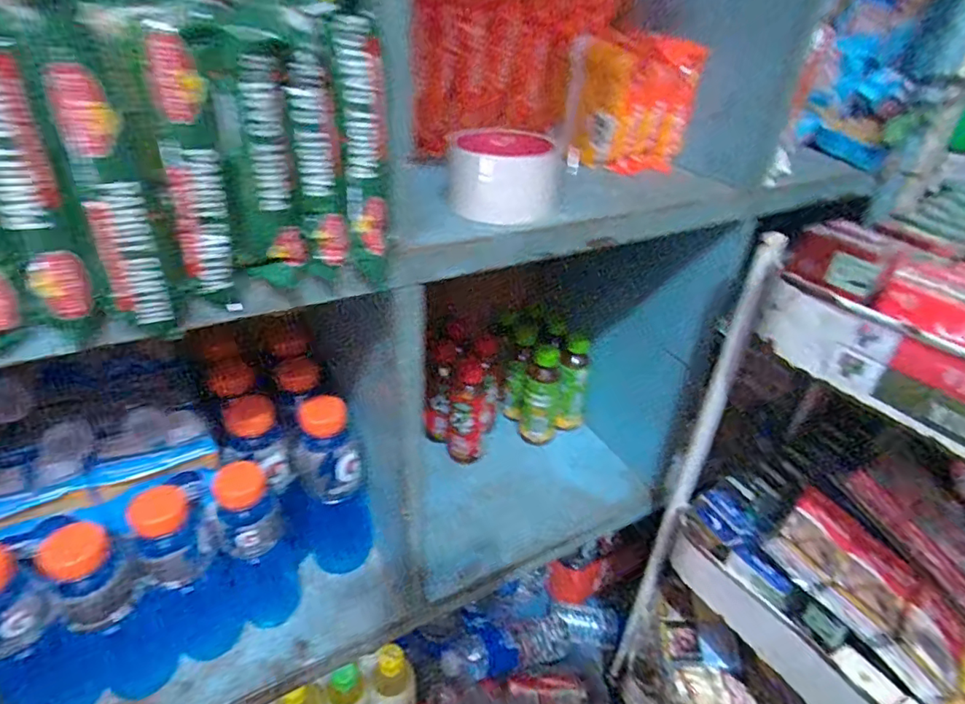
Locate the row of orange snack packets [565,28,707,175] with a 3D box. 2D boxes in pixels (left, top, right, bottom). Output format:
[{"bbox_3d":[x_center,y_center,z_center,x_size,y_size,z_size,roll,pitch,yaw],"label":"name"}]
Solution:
[{"bbox_3d":[0.140,-0.229,0.512,0.113,0.109,0.063,-7,34,-15],"label":"row of orange snack packets"}]

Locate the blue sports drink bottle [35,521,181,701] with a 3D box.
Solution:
[{"bbox_3d":[-0.298,0.211,0.444,0.055,0.189,0.051,28,40,32],"label":"blue sports drink bottle"}]

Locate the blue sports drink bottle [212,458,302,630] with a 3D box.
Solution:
[{"bbox_3d":[-0.204,0.179,0.502,0.056,0.192,0.058,-13,36,-23],"label":"blue sports drink bottle"}]

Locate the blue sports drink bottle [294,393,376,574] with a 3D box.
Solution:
[{"bbox_3d":[-0.149,0.136,0.564,0.065,0.203,0.071,-7,34,-15],"label":"blue sports drink bottle"}]

